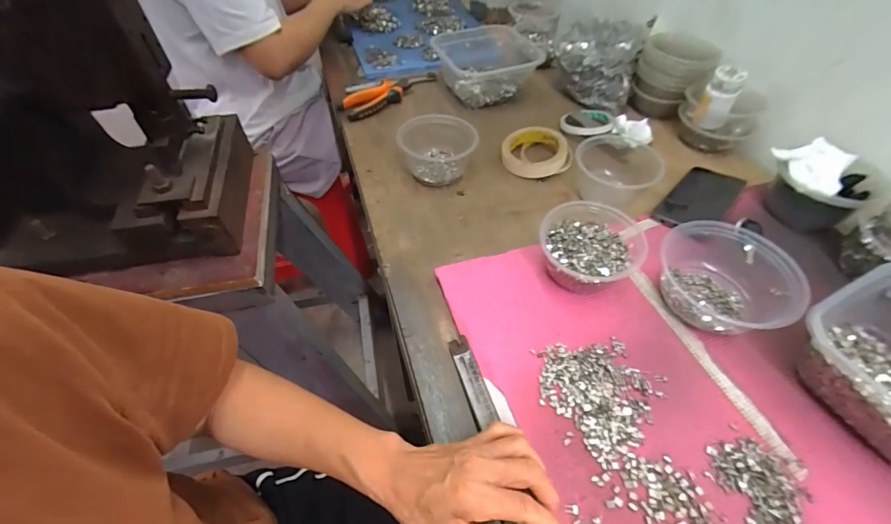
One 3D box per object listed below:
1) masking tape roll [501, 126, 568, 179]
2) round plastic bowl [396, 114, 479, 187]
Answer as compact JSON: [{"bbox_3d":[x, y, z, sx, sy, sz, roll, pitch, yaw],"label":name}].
[{"bbox_3d":[0.140,-0.174,0.627,0.098,0.032,0.098,-1,52,2],"label":"masking tape roll"},{"bbox_3d":[-0.012,-0.166,0.592,0.113,0.058,0.094,-5,51,-4],"label":"round plastic bowl"}]

